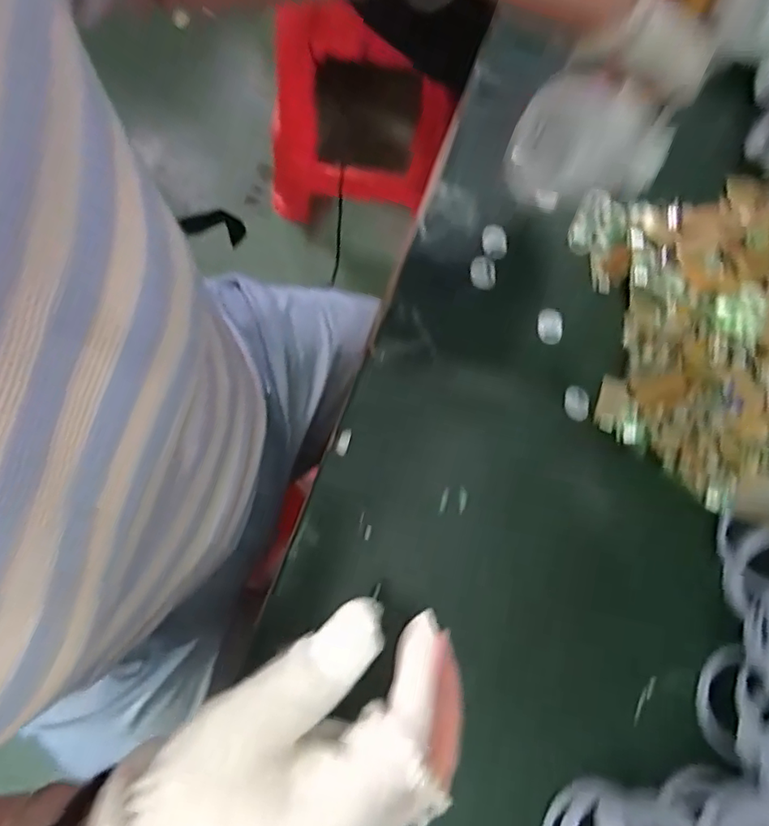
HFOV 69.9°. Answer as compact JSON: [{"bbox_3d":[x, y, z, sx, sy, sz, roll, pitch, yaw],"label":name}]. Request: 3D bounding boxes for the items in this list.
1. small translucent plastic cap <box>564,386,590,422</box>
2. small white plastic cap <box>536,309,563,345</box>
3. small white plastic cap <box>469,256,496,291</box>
[{"bbox_3d":[0.124,-0.006,0.355,0.016,0.005,0.025,13,78,0],"label":"small translucent plastic cap"},{"bbox_3d":[0.112,-0.059,0.373,0.018,0.004,0.024,1,78,-2],"label":"small white plastic cap"},{"bbox_3d":[0.067,-0.096,0.375,0.017,0.004,0.022,-4,78,-3],"label":"small white plastic cap"}]

